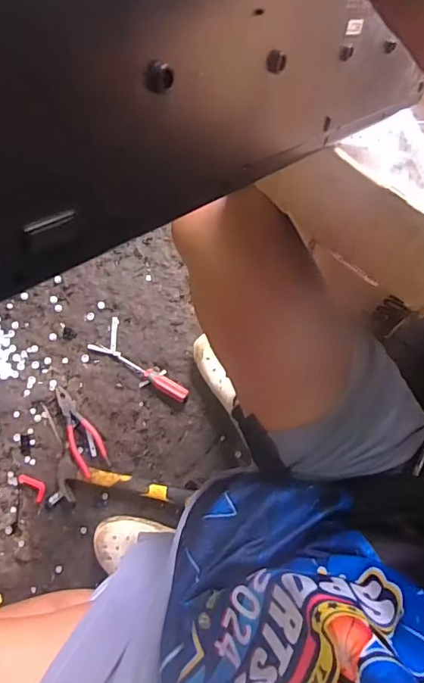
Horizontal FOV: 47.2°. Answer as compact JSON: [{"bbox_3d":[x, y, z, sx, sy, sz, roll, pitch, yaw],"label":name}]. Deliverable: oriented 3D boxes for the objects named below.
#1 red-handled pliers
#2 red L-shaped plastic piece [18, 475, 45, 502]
[{"bbox_3d":[-0.241,0.159,0.886,0.057,0.032,0.175,-25,82,3],"label":"red-handled pliers"},{"bbox_3d":[-0.331,0.265,0.889,0.066,0.008,0.031,27,87,21],"label":"red L-shaped plastic piece"}]

